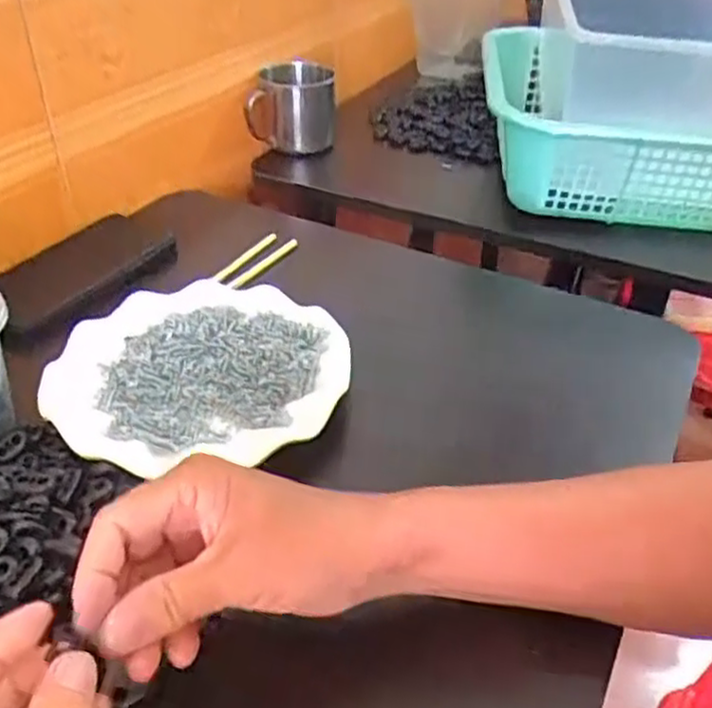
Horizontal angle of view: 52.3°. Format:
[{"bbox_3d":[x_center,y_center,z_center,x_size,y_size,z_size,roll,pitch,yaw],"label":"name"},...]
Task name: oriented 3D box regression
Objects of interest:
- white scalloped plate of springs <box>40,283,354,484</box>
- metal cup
[{"bbox_3d":[-0.100,0.011,0.471,0.181,0.027,0.162,-12,40,-18],"label":"white scalloped plate of springs"},{"bbox_3d":[-0.068,-0.267,0.798,0.088,0.086,0.088,5,38,5],"label":"metal cup"}]

